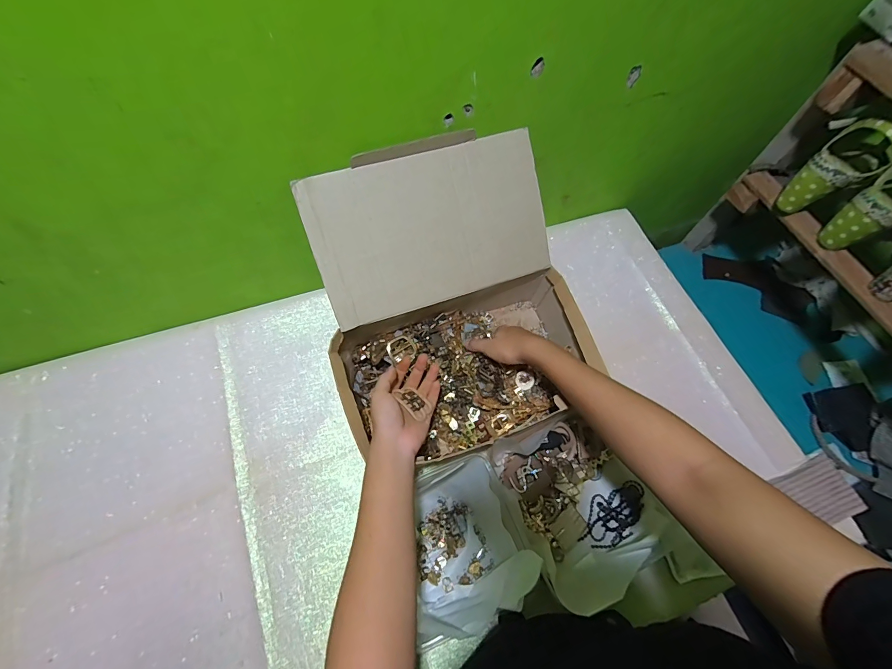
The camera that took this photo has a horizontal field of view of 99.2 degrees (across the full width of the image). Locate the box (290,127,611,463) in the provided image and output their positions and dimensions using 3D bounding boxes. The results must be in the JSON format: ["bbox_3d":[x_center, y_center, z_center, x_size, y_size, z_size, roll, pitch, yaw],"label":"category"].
[{"bbox_3d":[0.011,-0.038,0.509,0.327,0.231,0.326,-15,66,-9],"label":"box"}]

